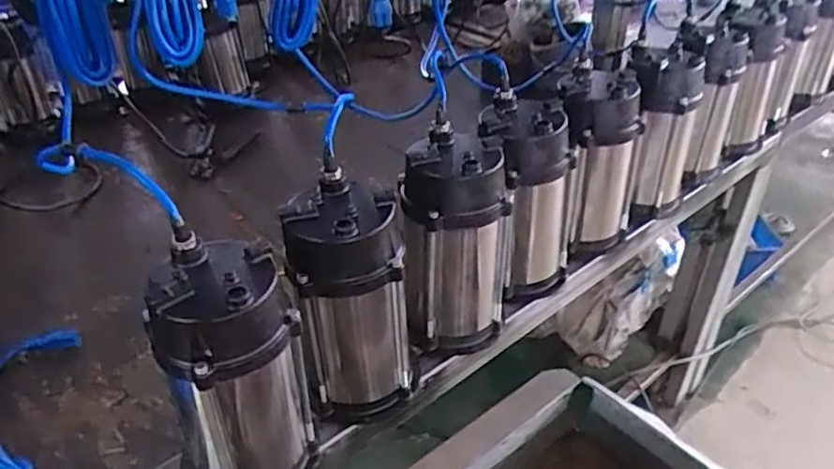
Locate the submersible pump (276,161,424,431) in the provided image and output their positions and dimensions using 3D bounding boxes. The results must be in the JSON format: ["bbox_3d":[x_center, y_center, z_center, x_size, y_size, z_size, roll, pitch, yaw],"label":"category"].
[{"bbox_3d":[-0.066,0.079,0.717,0.120,0.256,0.102,-4,35,-6],"label":"submersible pump"}]

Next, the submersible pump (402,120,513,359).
[{"bbox_3d":[0.047,0.015,0.814,0.119,0.261,0.106,1,35,2],"label":"submersible pump"}]

